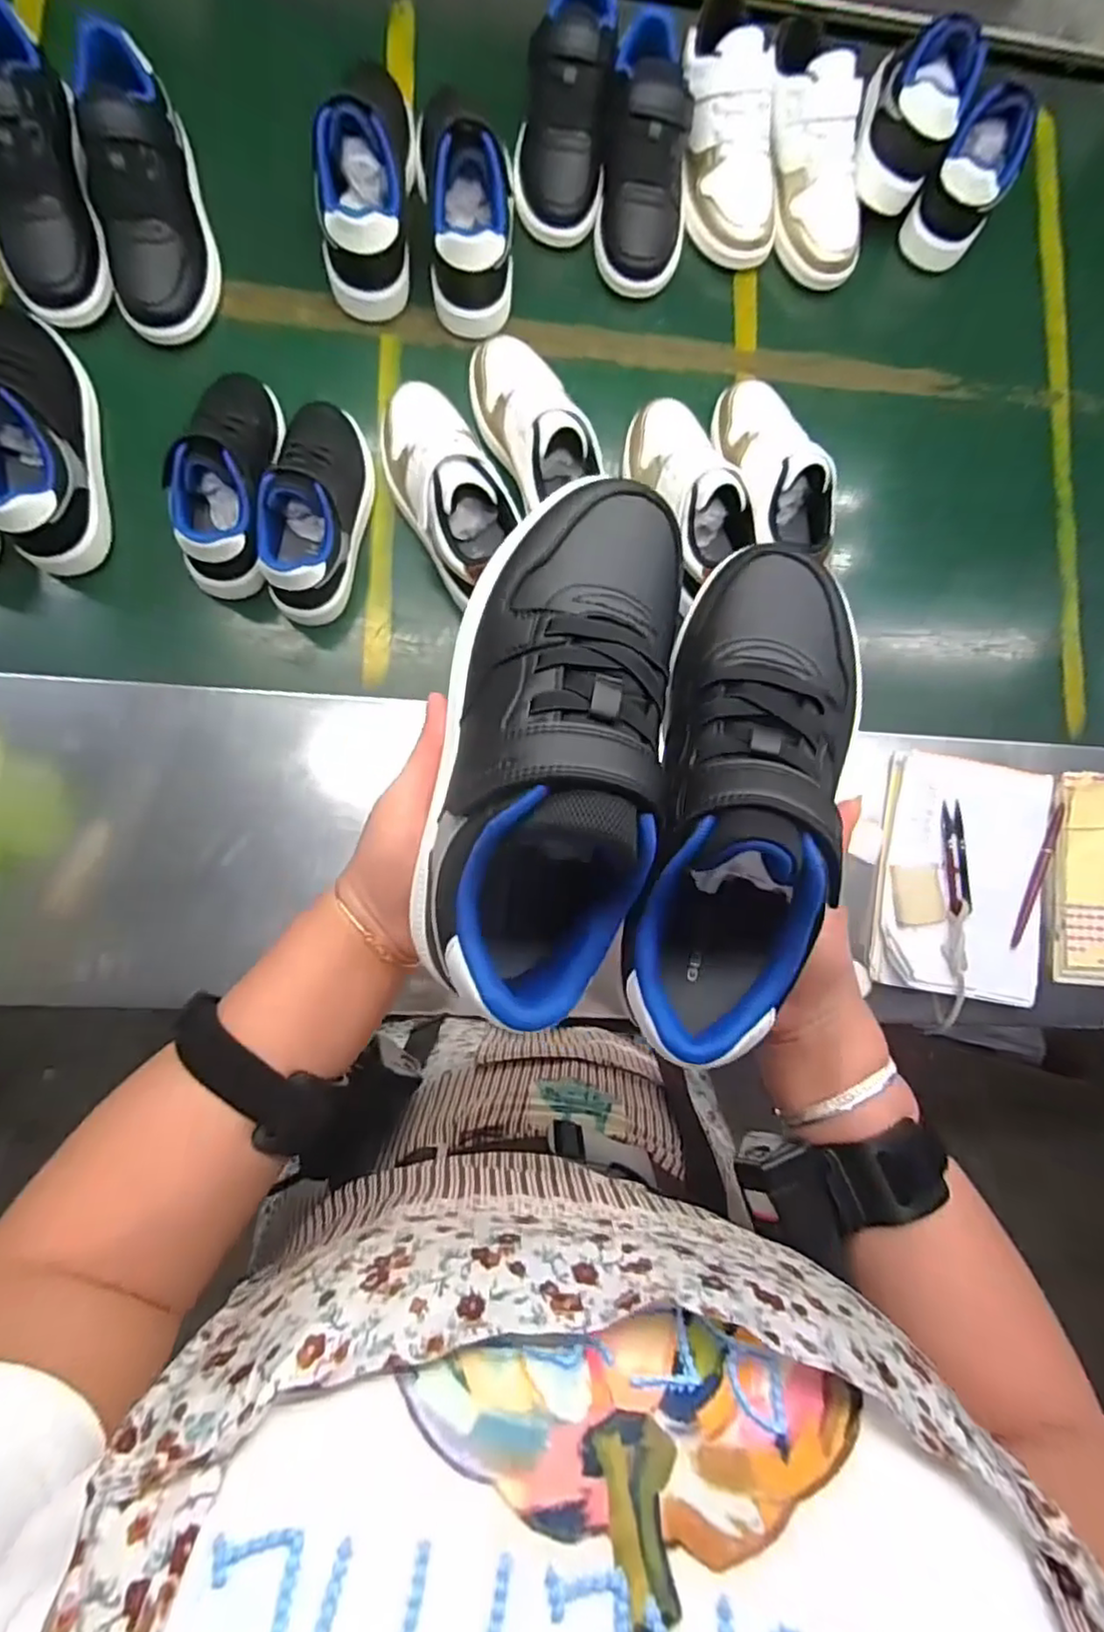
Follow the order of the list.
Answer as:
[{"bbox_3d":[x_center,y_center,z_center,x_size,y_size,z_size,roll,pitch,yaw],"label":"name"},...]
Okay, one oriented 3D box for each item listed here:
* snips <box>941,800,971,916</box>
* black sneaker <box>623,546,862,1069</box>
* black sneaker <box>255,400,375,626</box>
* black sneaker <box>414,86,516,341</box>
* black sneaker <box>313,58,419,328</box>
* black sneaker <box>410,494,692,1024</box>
[{"bbox_3d":[0.369,0.037,0.590,0.023,0.009,0.100,2,83,-4],"label":"snips"},{"bbox_3d":[0.079,-0.011,0.259,0.072,0.076,0.204,13,82,-2],"label":"black sneaker"},{"bbox_3d":[-0.205,-0.270,0.558,0.075,0.081,0.181,6,83,-3],"label":"black sneaker"},{"bbox_3d":[-0.084,-0.556,0.588,0.079,0.102,0.187,-8,84,-5],"label":"black sneaker"},{"bbox_3d":[-0.170,-0.592,0.584,0.086,0.104,0.234,3,83,-4],"label":"black sneaker"},{"bbox_3d":[0.001,-0.032,0.252,0.079,0.073,0.210,10,89,-3],"label":"black sneaker"}]

